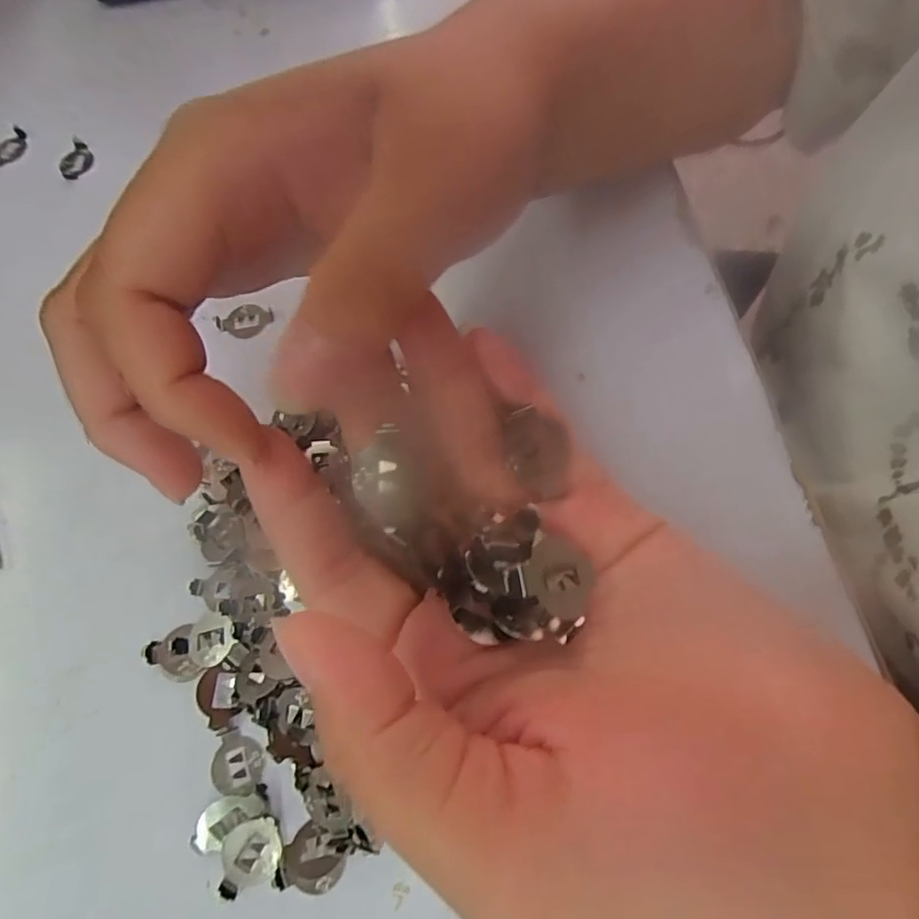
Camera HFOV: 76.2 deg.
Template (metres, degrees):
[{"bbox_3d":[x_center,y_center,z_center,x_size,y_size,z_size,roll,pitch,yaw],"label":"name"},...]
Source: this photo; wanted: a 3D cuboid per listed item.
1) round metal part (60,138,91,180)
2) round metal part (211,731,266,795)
[{"bbox_3d":[-0.185,-0.144,0.282,0.017,0.004,0.019,-36,70,-11],"label":"round metal part"},{"bbox_3d":[-0.068,0.094,0.179,0.017,0.004,0.016,-1,67,3],"label":"round metal part"}]

